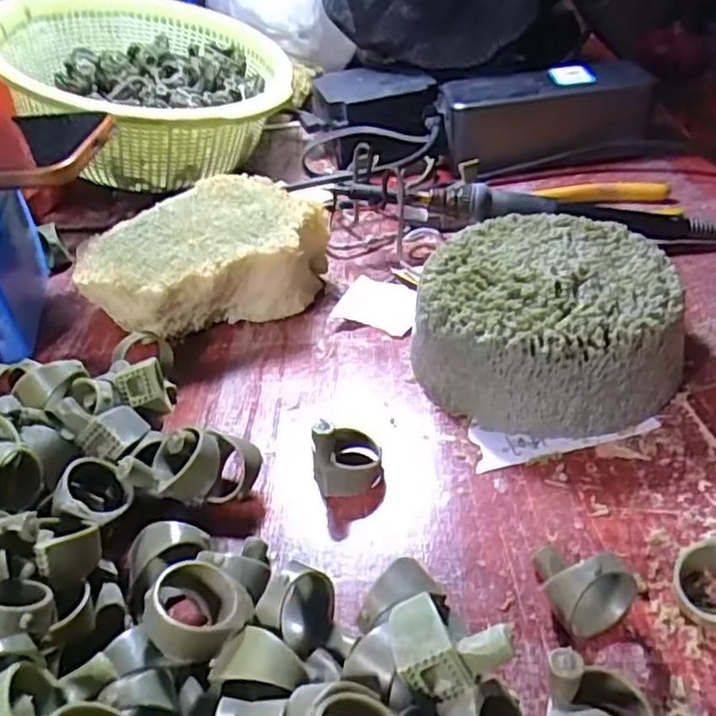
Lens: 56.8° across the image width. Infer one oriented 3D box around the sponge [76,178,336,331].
[{"bbox_3d":[-0.079,-0.053,0.347,0.120,0.044,0.104,-18,41,-13],"label":"sponge"}]

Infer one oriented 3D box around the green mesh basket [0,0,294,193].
[{"bbox_3d":[-0.143,-0.193,0.466,0.184,0.086,0.201,-16,41,-12],"label":"green mesh basket"}]

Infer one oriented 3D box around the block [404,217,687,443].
[{"bbox_3d":[0.078,-0.016,0.275,0.100,0.046,0.093,-4,40,3],"label":"block"}]

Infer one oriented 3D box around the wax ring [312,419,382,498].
[{"bbox_3d":[-0.004,0.032,0.244,0.023,0.031,0.023,-6,40,1],"label":"wax ring"}]

